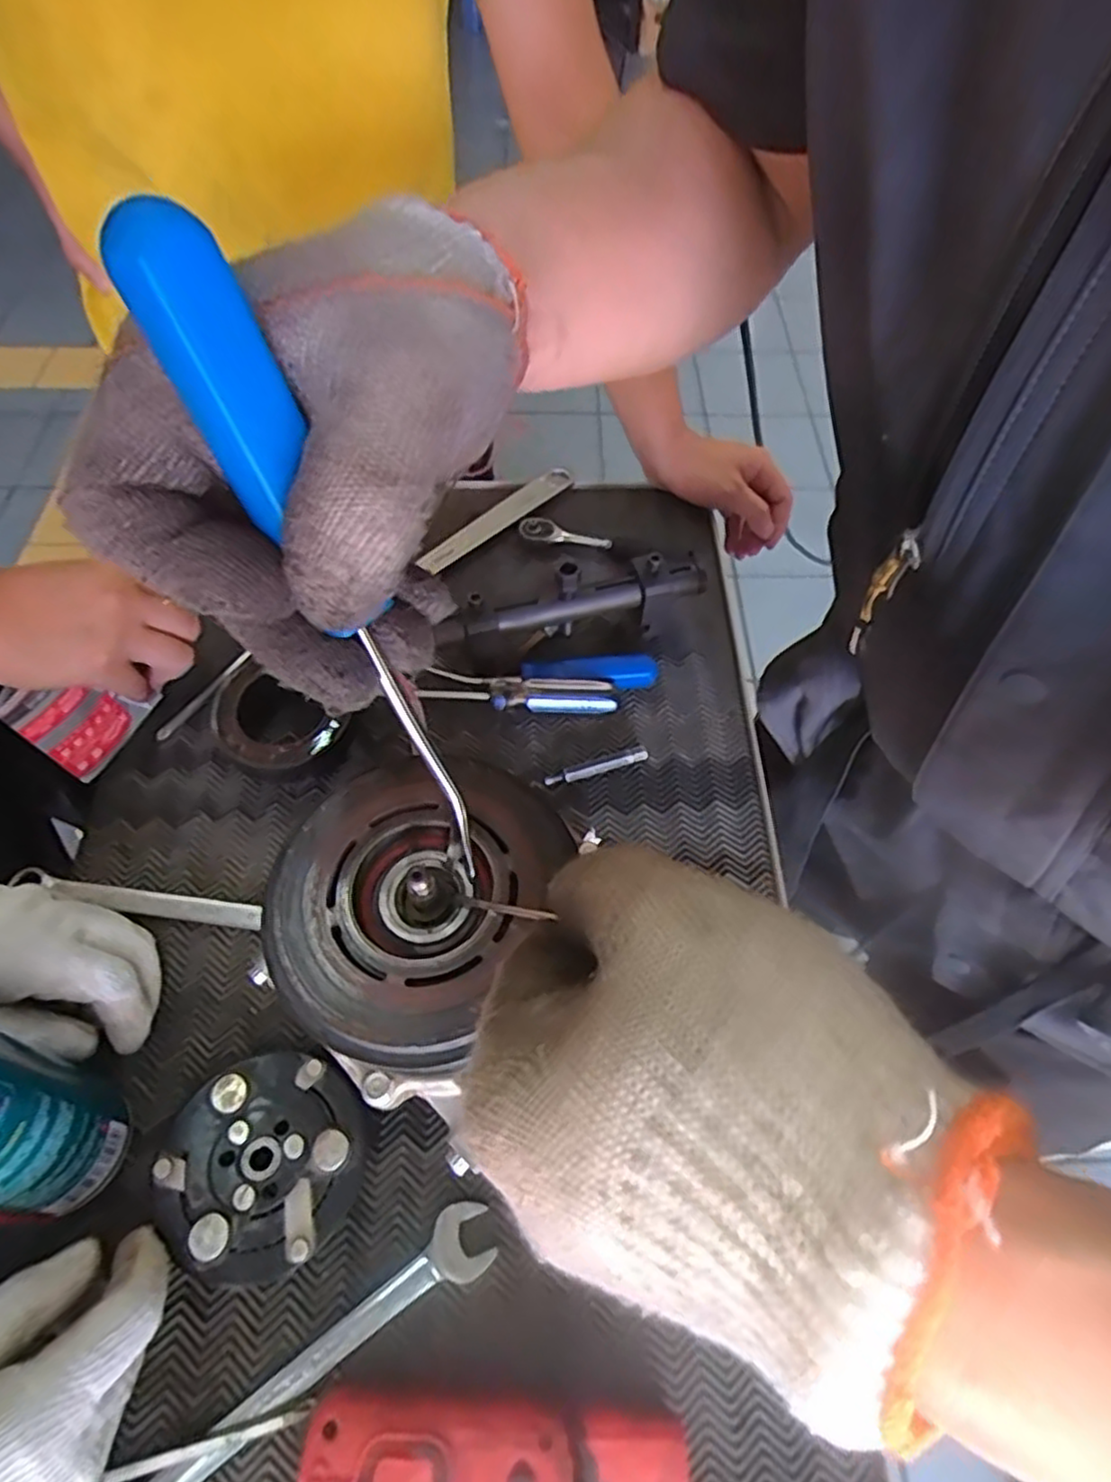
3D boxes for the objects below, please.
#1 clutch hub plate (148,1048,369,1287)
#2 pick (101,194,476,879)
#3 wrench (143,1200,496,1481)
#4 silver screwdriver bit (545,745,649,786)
[{"bbox_3d":[-0.148,0.212,0.362,0.096,0.024,0.096,1,59,-1],"label":"clutch hub plate"},{"bbox_3d":[-0.055,-0.035,0.201,0.023,0.194,0.019,-37,42,-21],"label":"pick"},{"bbox_3d":[-0.116,0.292,0.329,0.197,0.016,0.029,-31,65,-18],"label":"wrench"},{"bbox_3d":[0.029,0.018,0.500,0.073,0.007,0.011,-16,61,-10],"label":"silver screwdriver bit"}]

